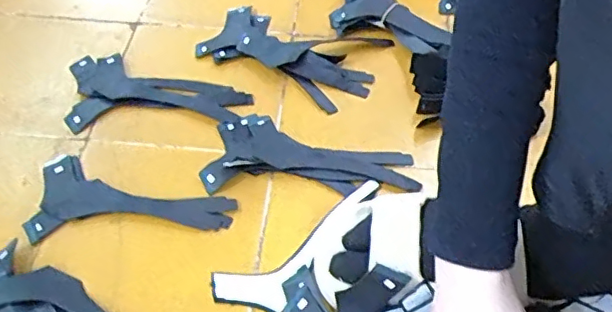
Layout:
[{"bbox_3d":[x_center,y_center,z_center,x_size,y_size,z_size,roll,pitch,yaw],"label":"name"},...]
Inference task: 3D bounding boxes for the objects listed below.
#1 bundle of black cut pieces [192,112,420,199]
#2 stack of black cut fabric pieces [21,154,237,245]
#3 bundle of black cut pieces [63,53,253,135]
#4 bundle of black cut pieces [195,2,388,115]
[{"bbox_3d":[0.007,-0.003,0.590,0.209,0.016,0.102,5,50,3],"label":"bundle of black cut pieces"},{"bbox_3d":[-0.167,0.037,0.555,0.191,0.014,0.096,1,50,0],"label":"stack of black cut fabric pieces"},{"bbox_3d":[-0.170,-0.080,0.657,0.203,0.006,0.115,-4,50,-4],"label":"bundle of black cut pieces"},{"bbox_3d":[-0.020,-0.131,0.693,0.214,0.021,0.131,17,52,12],"label":"bundle of black cut pieces"}]

